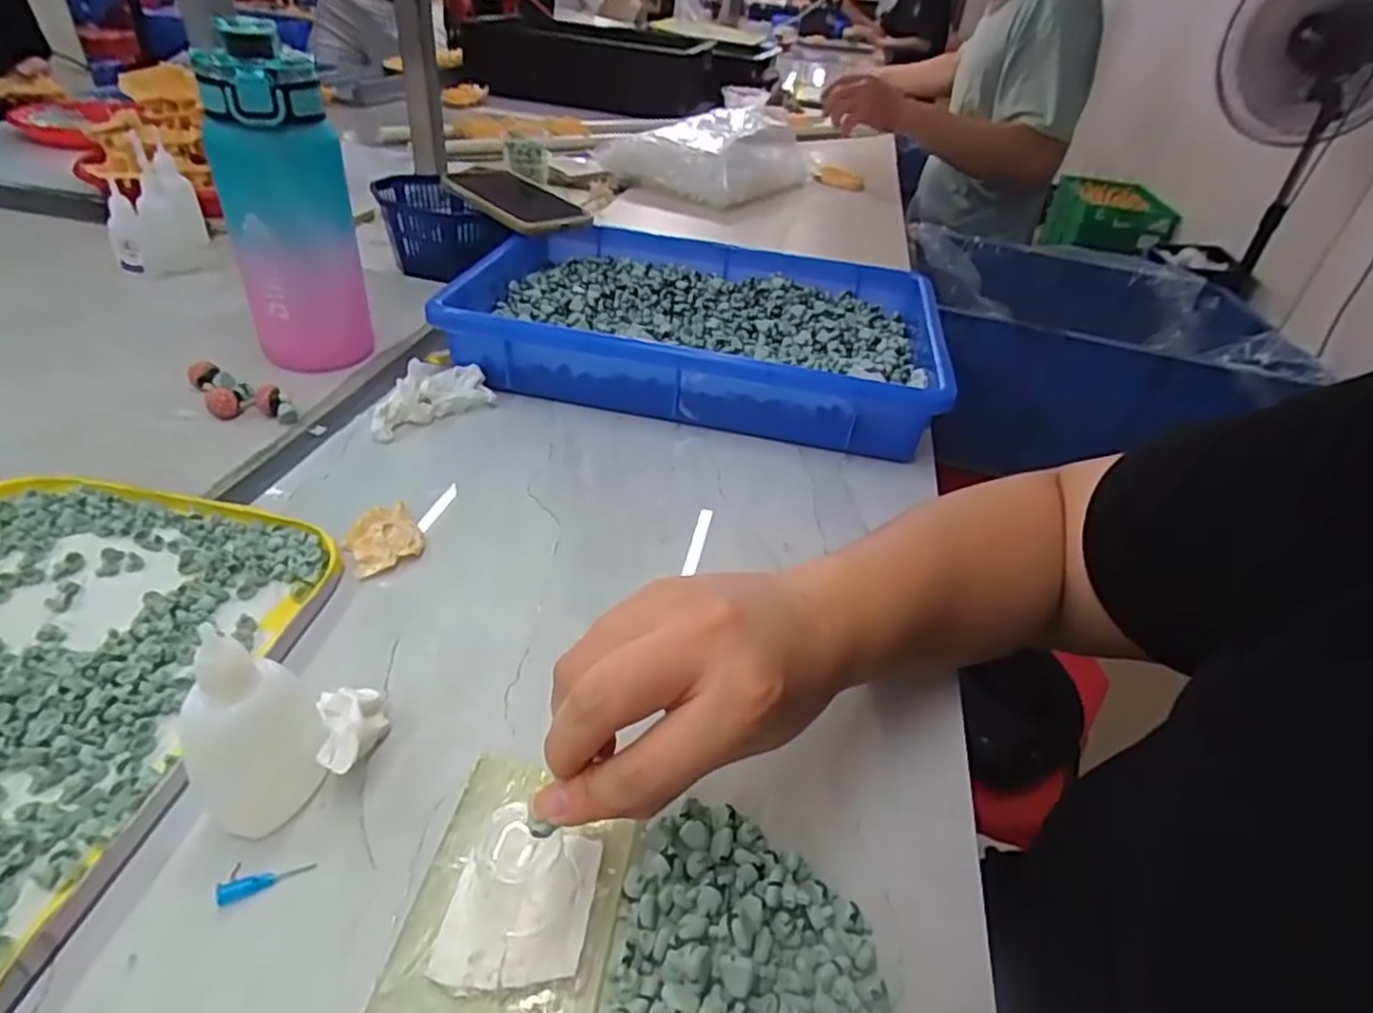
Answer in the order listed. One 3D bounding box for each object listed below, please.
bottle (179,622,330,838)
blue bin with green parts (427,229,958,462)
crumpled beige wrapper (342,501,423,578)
[{"bbox_3d":[-0.160,0.071,0.261,0.042,0.079,0.052,-19,44,-32],"label":"bottle"},{"bbox_3d":[0.012,-0.148,0.602,0.368,0.069,0.247,12,36,5],"label":"blue bin with green parts"},{"bbox_3d":[-0.167,0.017,0.396,0.037,0.010,0.042,-21,45,-33],"label":"crumpled beige wrapper"}]

